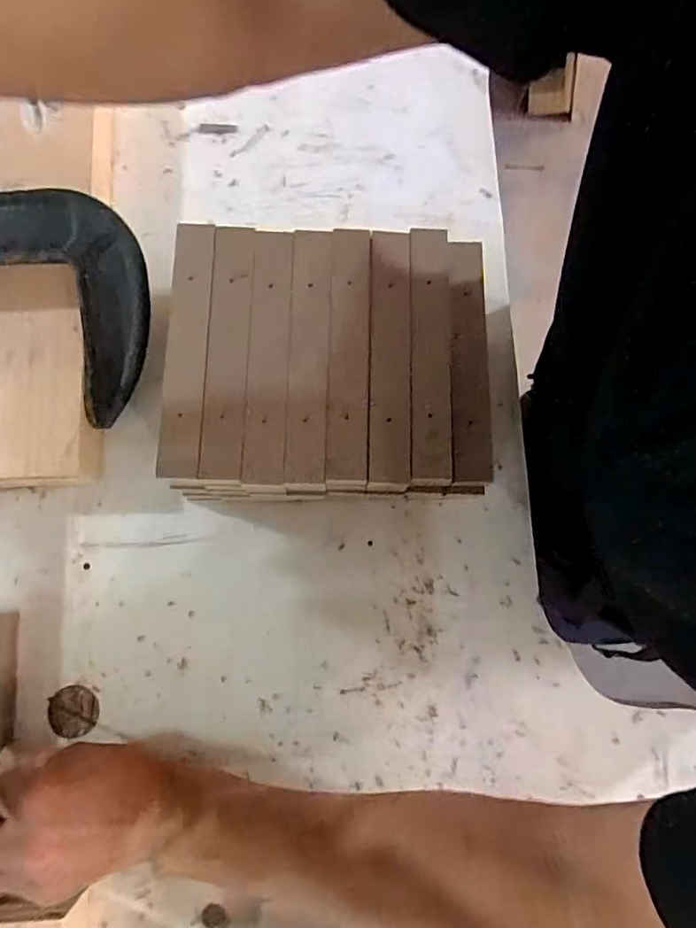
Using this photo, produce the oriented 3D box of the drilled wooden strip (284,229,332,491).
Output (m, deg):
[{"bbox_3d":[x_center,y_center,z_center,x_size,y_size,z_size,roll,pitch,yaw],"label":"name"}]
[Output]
[{"bbox_3d":[-0.025,-0.071,0.355,0.026,0.004,0.176,1,79,-1],"label":"drilled wooden strip"}]

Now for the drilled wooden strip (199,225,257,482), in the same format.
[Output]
[{"bbox_3d":[-0.078,-0.075,0.356,0.027,0.005,0.170,1,79,-1],"label":"drilled wooden strip"}]

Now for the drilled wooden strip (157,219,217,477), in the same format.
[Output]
[{"bbox_3d":[-0.105,-0.076,0.356,0.027,0.006,0.170,2,79,0],"label":"drilled wooden strip"}]

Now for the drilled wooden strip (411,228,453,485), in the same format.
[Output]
[{"bbox_3d":[0.056,-0.074,0.366,0.027,0.010,0.176,1,79,-1],"label":"drilled wooden strip"}]

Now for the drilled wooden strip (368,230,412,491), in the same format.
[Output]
[{"bbox_3d":[0.029,-0.071,0.358,0.026,0.004,0.175,2,79,-1],"label":"drilled wooden strip"}]

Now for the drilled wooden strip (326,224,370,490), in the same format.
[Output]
[{"bbox_3d":[0.001,-0.072,0.356,0.026,0.004,0.176,1,79,-1],"label":"drilled wooden strip"}]

